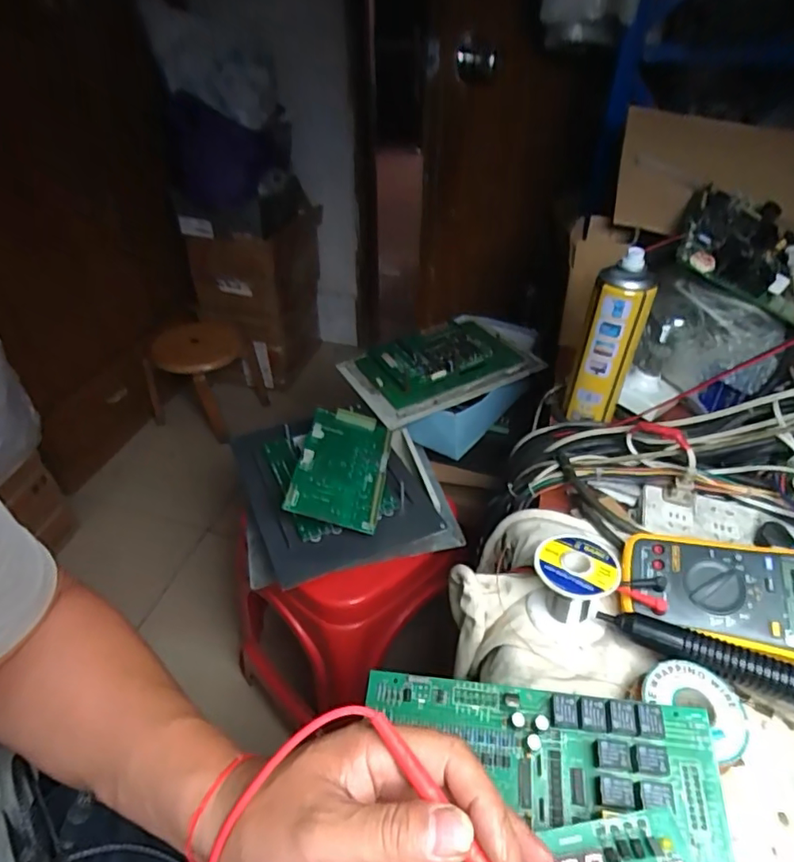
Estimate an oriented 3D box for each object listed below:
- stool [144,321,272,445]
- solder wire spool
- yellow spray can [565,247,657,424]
[{"bbox_3d":[-0.552,-0.142,1.595,0.341,0.306,0.237,-22,44,-25],"label":"stool"},{"bbox_3d":[0.143,0.132,0.445,0.064,0.072,0.057,22,44,24],"label":"solder wire spool"},{"bbox_3d":[0.251,-0.105,0.633,0.061,0.205,0.049,16,42,19],"label":"yellow spray can"}]

